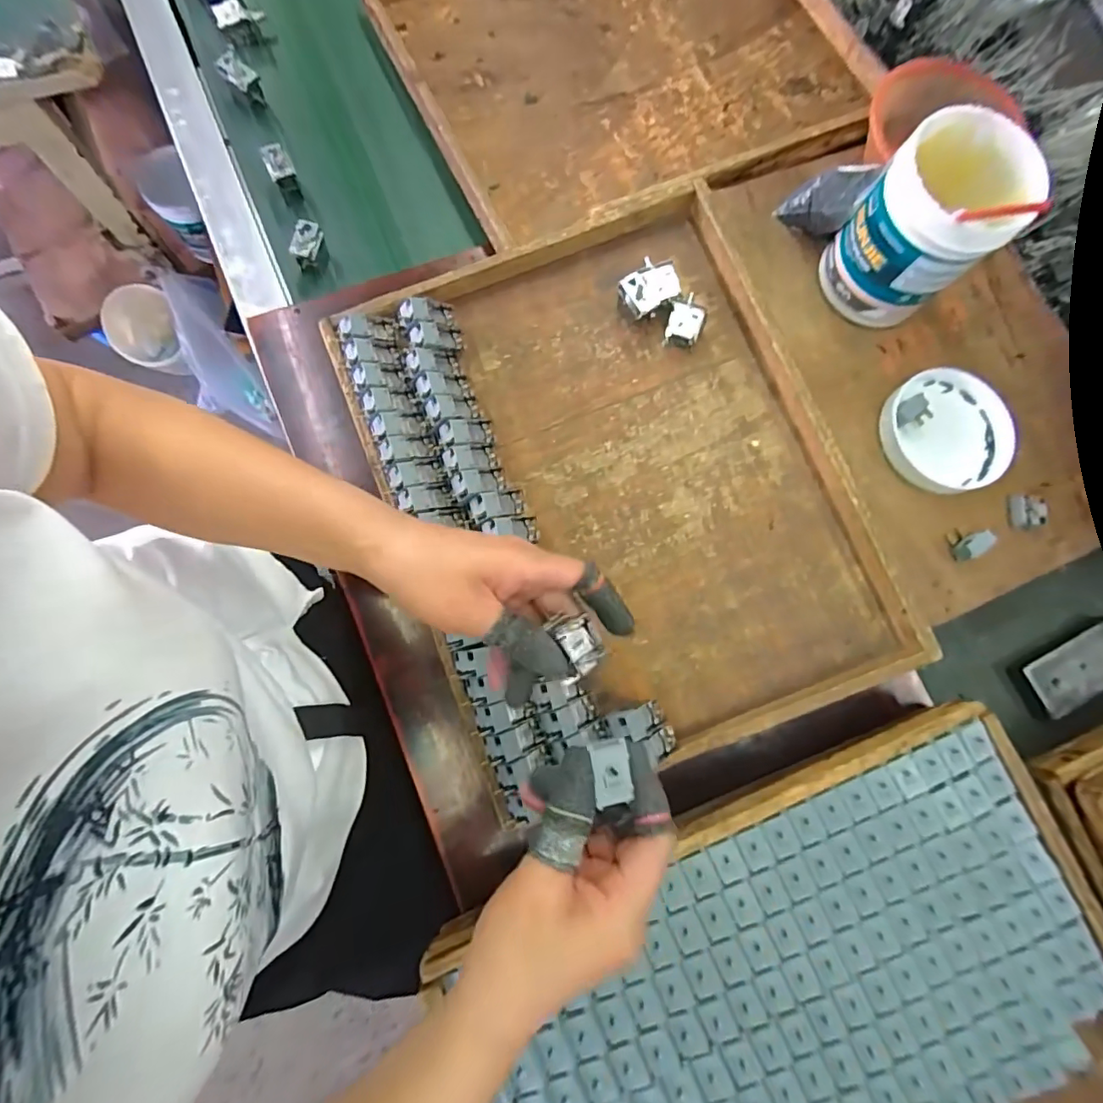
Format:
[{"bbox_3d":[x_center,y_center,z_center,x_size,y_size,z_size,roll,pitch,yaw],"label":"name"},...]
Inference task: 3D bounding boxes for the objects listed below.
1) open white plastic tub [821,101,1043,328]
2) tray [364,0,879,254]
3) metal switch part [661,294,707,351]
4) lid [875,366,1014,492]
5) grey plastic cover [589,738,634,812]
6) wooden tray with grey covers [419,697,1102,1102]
[{"bbox_3d":[0.340,-0.294,0.484,0.110,0.139,0.114,1,80,-4],"label":"open white plastic tub"},{"bbox_3d":[0.091,-0.566,0.605,0.495,0.057,0.410,-24,80,-7],"label":"tray"},{"bbox_3d":[0.131,-0.223,0.506,0.033,0.020,0.044,14,78,1],"label":"metal switch part"},{"bbox_3d":[0.396,-0.120,0.523,0.122,0.025,0.120,1,80,-4],"label":"lid"},{"bbox_3d":[0.032,0.117,0.278,0.019,0.008,0.032,-9,78,-4],"label":"grey plastic cover"},{"bbox_3d":[0.205,0.394,0.399,0.490,0.048,0.404,-22,79,-6],"label":"wooden tray with grey covers"}]

